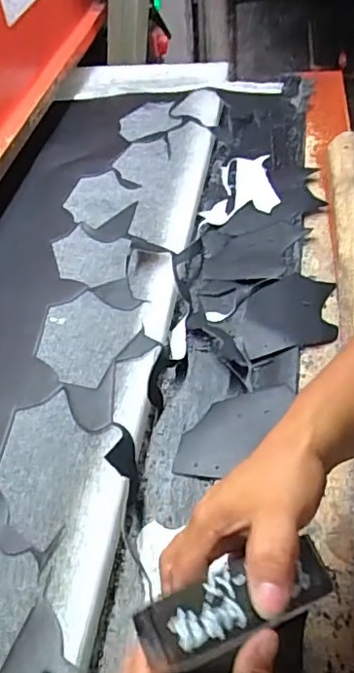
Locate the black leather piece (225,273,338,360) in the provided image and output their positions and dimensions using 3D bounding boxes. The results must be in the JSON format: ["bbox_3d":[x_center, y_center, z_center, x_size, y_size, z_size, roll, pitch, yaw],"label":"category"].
[{"bbox_3d":[0.119,-0.024,0.630,0.117,0.019,0.104,-15,46,-3],"label":"black leather piece"}]

